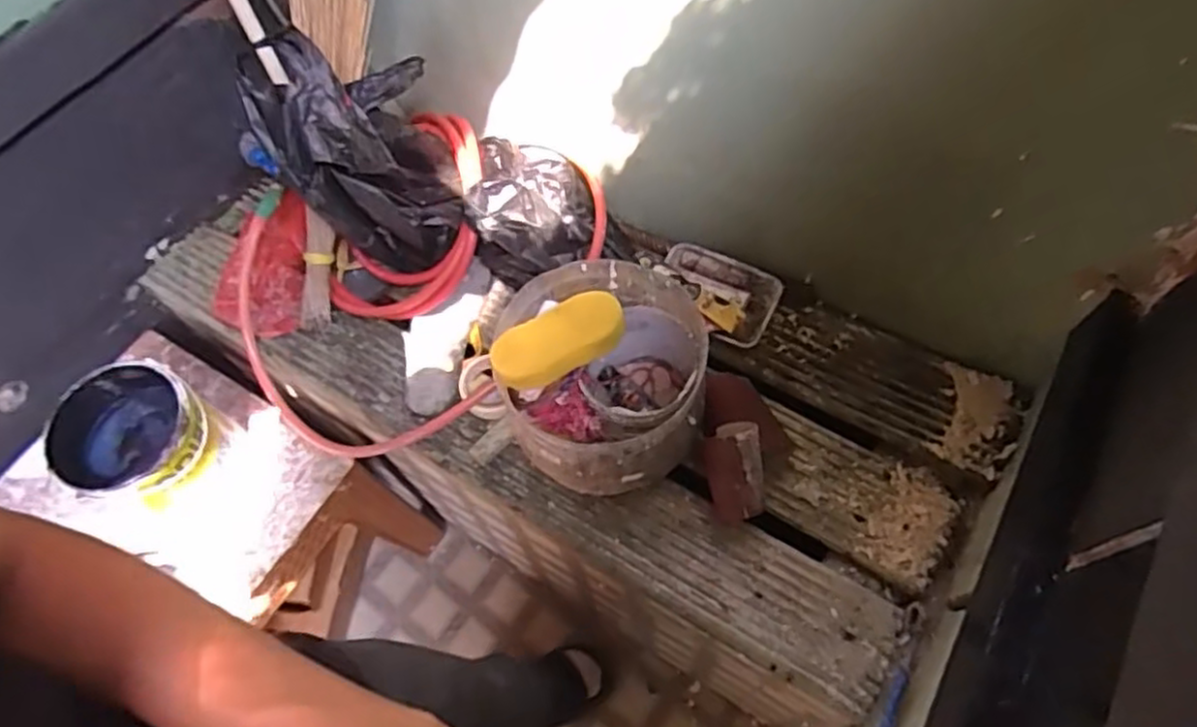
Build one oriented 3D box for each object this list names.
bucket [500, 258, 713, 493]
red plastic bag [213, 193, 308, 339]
[{"bbox_3d":[0.007,0.024,0.896,0.237,0.164,0.241,-1,61,2],"label":"bucket"},{"bbox_3d":[-0.514,-0.157,1.094,0.134,0.086,0.215,0,61,3],"label":"red plastic bag"}]

